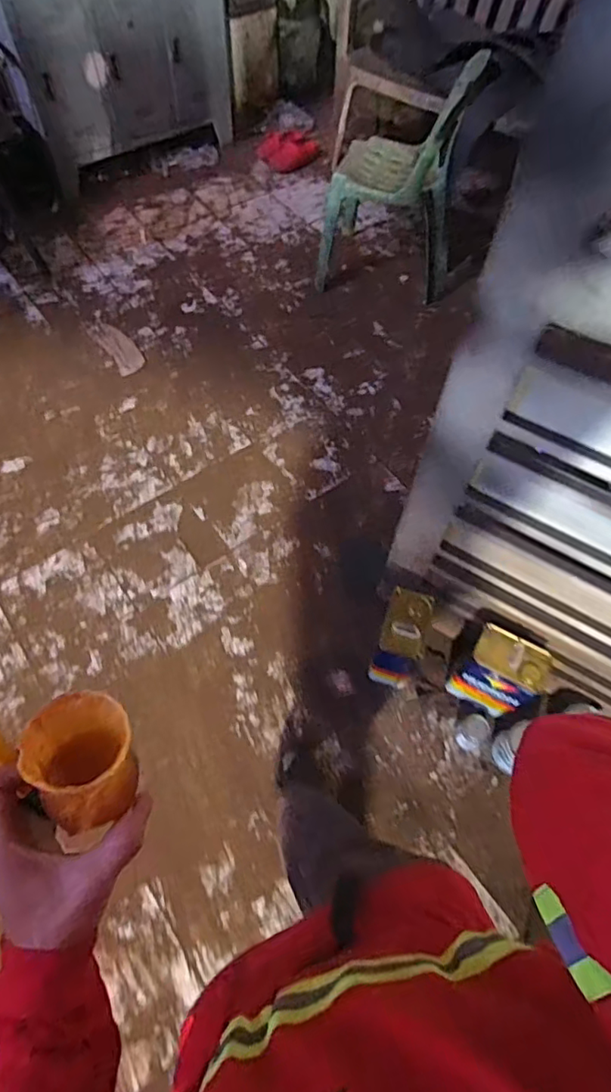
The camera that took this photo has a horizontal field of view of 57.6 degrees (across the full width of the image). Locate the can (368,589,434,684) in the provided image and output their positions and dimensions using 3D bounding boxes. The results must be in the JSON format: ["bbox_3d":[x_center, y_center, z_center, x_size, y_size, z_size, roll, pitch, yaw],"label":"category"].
[{"bbox_3d":[0.246,0.242,1.454,0.117,0.267,0.181,15,62,8],"label":"can"}]

